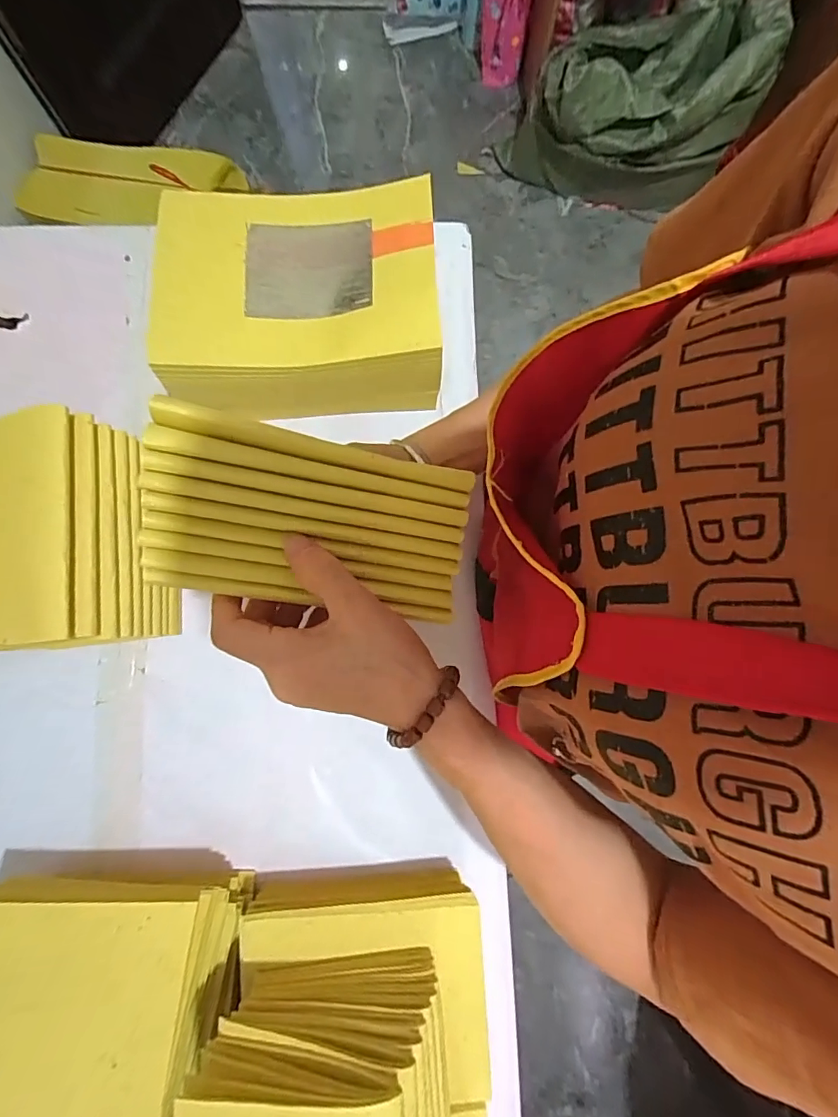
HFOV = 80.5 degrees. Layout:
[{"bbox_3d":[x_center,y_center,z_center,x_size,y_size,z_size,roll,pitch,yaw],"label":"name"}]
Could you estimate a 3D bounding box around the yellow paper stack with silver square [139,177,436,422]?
[{"bbox_3d":[-0.099,-0.221,0.428,0.220,0.089,0.162,-4,80,-2],"label":"yellow paper stack with silver square"}]

